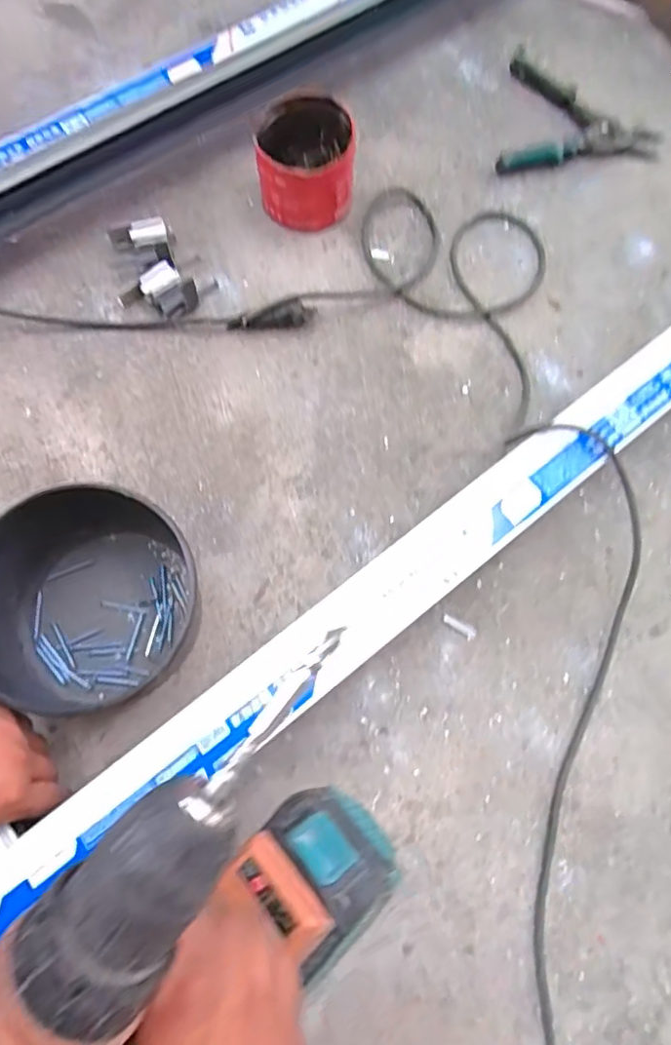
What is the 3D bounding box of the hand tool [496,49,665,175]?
[{"bbox_3d":[0.311,-0.504,0.735,0.194,0.026,0.192,11,75,2],"label":"hand tool"}]

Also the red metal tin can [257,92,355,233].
[{"bbox_3d":[-0.034,-0.406,0.677,0.106,0.085,0.103,-1,73,-3],"label":"red metal tin can"}]

